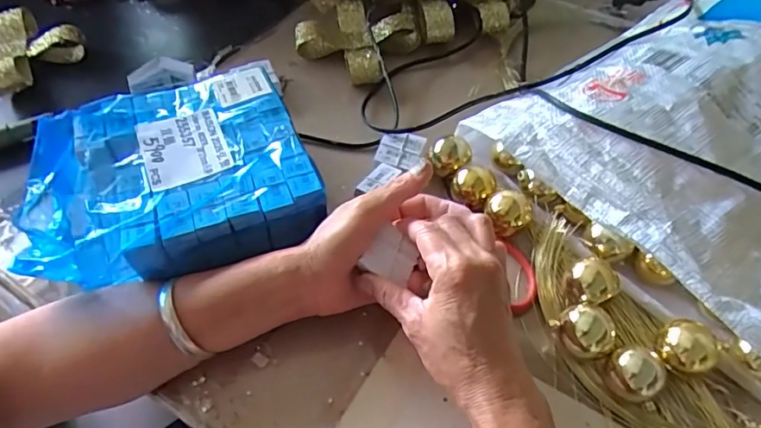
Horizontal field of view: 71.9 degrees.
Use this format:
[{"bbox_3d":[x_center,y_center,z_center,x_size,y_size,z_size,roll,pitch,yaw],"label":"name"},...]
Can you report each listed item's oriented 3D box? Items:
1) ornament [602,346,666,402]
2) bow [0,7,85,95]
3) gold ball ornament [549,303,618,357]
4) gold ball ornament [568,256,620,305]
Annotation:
[{"bbox_3d":[0.168,0.107,0.348,0.030,0.030,0.032,0,54,1],"label":"ornament"},{"bbox_3d":[-0.389,-0.171,0.558,0.107,0.036,0.108,23,58,17],"label":"bow"},{"bbox_3d":[0.142,0.086,0.365,0.036,0.037,0.033,-18,56,-12],"label":"gold ball ornament"},{"bbox_3d":[0.156,0.052,0.383,0.037,0.032,0.030,-17,55,-11],"label":"gold ball ornament"}]

